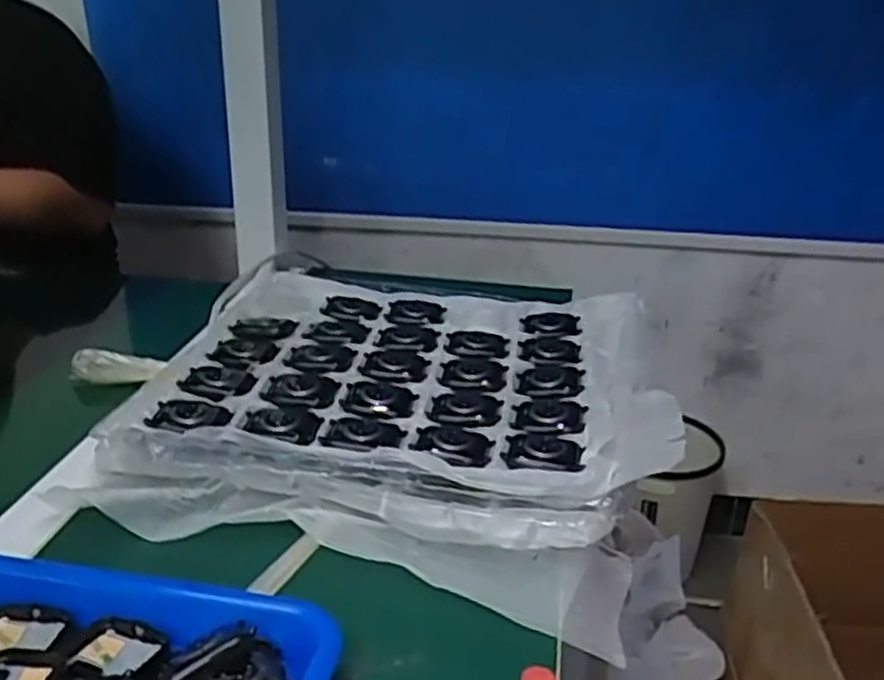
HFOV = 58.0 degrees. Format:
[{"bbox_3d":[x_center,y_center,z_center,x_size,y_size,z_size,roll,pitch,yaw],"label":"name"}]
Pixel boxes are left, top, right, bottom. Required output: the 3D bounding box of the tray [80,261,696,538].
[{"bbox_3d":[-0.022,0.029,0.548,0.342,0.048,0.248,8,30,11],"label":"tray"}]

